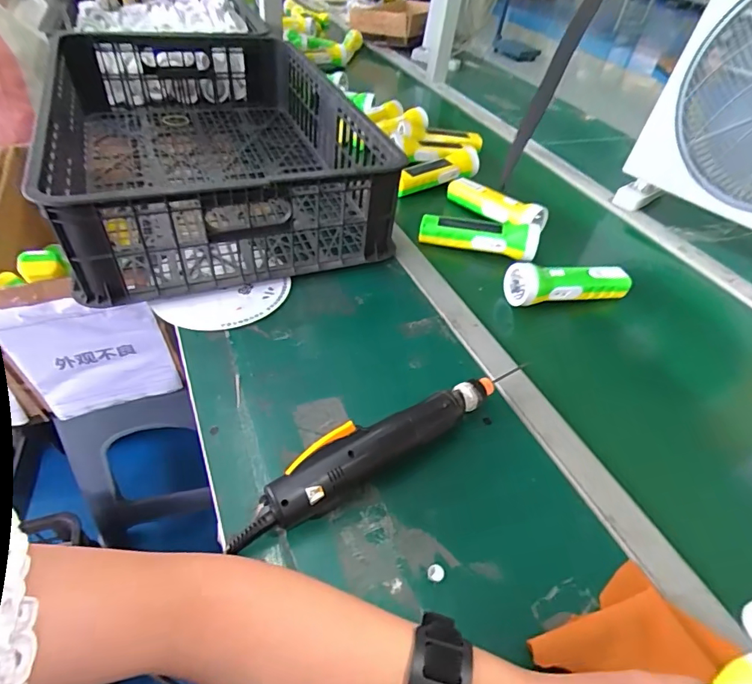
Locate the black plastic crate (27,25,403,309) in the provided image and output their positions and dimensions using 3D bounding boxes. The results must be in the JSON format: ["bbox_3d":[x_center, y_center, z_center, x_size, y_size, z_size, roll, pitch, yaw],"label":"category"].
[{"bbox_3d":[-0.247,-0.312,0.715,0.396,0.144,0.592,-12,47,-18],"label":"black plastic crate"}]

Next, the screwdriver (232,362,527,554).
[{"bbox_3d":[0.019,0.085,0.426,0.309,0.042,0.047,-24,52,-28],"label":"screwdriver"}]

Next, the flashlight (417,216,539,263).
[{"bbox_3d":[0.150,-0.160,0.686,0.169,0.048,0.047,13,45,5],"label":"flashlight"}]

